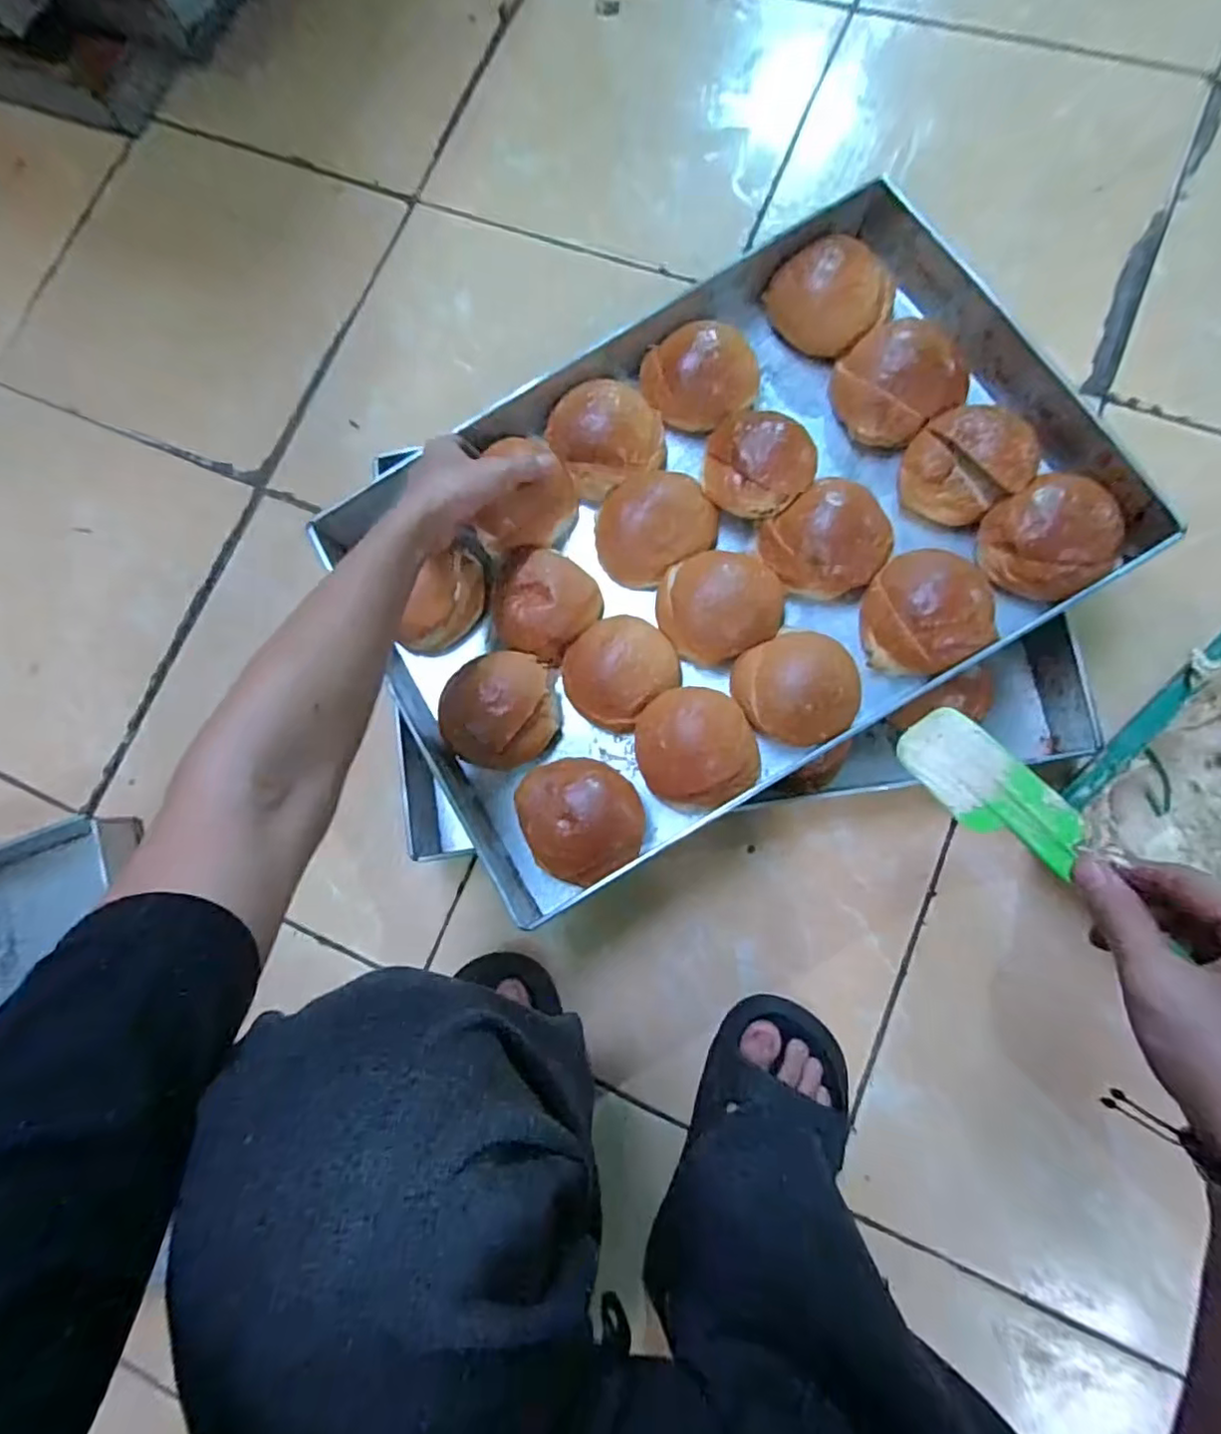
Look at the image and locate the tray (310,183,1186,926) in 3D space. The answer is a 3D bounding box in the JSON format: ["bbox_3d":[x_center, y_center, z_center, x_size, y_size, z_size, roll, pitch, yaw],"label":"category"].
[{"bbox_3d":[0.088,-0.156,0.548,0.611,0.075,0.418,-32,78,1],"label":"tray"}]

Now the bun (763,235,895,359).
[{"bbox_3d":[0.206,-0.391,0.565,0.090,0.045,0.098,-1,80,7],"label":"bun"}]

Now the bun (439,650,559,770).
[{"bbox_3d":[-0.097,-0.006,0.527,0.095,0.047,0.094,-1,80,7],"label":"bun"}]

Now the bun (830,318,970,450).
[{"bbox_3d":[0.263,-0.299,0.548,0.114,0.040,0.103,1,80,8],"label":"bun"}]

